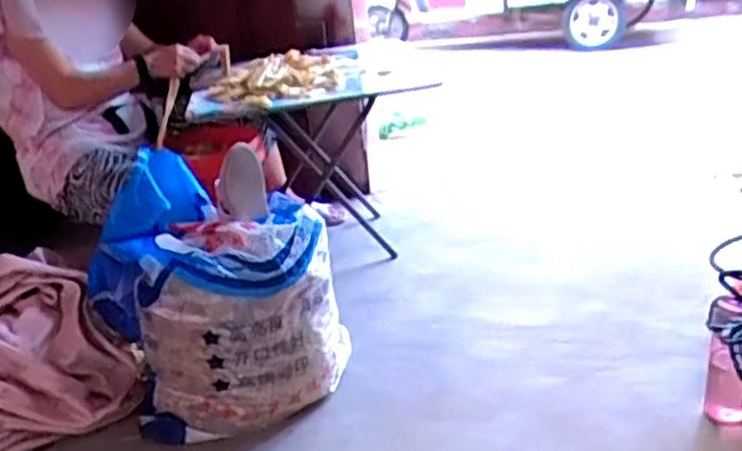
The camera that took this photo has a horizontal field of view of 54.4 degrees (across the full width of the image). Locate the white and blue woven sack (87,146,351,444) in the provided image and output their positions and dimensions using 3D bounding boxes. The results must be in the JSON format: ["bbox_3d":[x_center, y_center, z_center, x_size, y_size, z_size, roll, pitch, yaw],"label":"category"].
[{"bbox_3d":[-0.292,0.127,1.385,0.418,0.416,0.376,-15,24,-22],"label":"white and blue woven sack"}]

